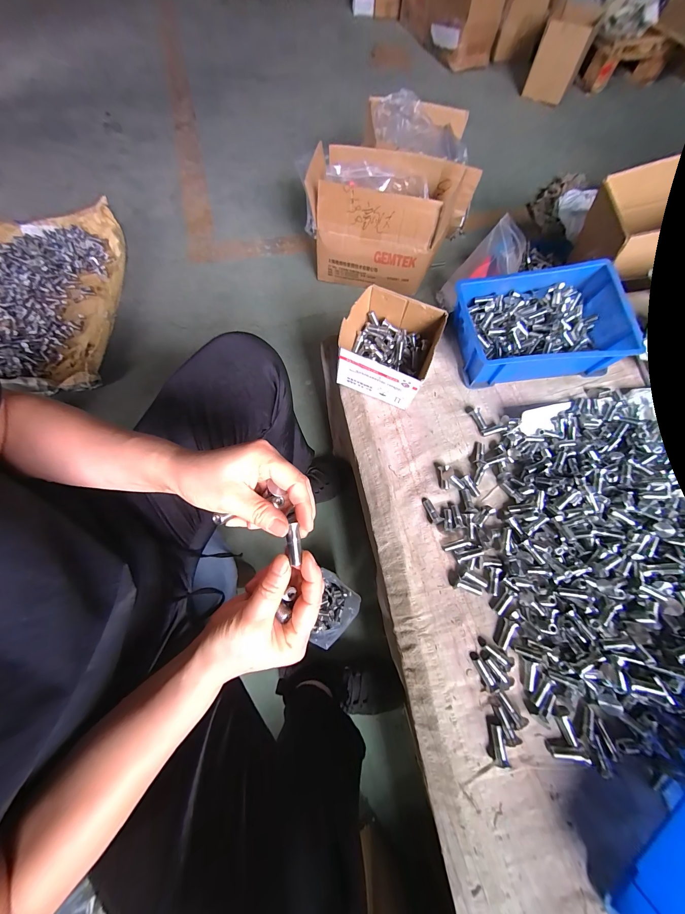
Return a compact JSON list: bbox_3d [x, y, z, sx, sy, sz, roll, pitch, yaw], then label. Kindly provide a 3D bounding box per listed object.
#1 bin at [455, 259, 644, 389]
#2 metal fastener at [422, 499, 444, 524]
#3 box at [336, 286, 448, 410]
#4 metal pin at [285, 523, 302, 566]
[{"bbox_3d":[0.327,-0.217,0.497,0.249,0.091,0.171,-3,69,-3],"label":"bin"},{"bbox_3d":[0.128,0.078,0.417,0.014,0.013,0.036,-23,72,-10],"label":"metal fastener"},{"bbox_3d":[0.072,-0.177,0.478,0.137,0.086,0.143,24,70,7],"label":"box"},{"bbox_3d":[-0.040,0.071,0.239,0.011,0.009,0.033,-3,82,-3],"label":"metal pin"}]

